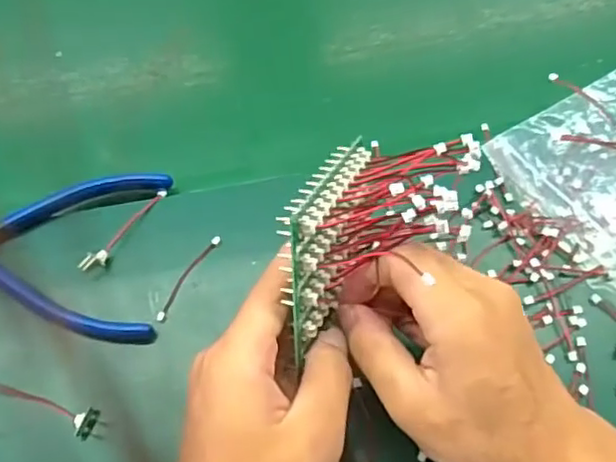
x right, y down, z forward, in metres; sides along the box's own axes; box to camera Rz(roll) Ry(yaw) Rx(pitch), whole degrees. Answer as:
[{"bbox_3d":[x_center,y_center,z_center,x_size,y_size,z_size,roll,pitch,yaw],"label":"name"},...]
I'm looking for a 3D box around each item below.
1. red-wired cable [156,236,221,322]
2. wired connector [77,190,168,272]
[{"bbox_3d":[-0.068,0.026,0.356,0.008,0.005,0.057,29,66,15],"label":"red-wired cable"},{"bbox_3d":[-0.105,-0.002,0.366,0.011,0.010,0.067,31,66,16],"label":"wired connector"}]

